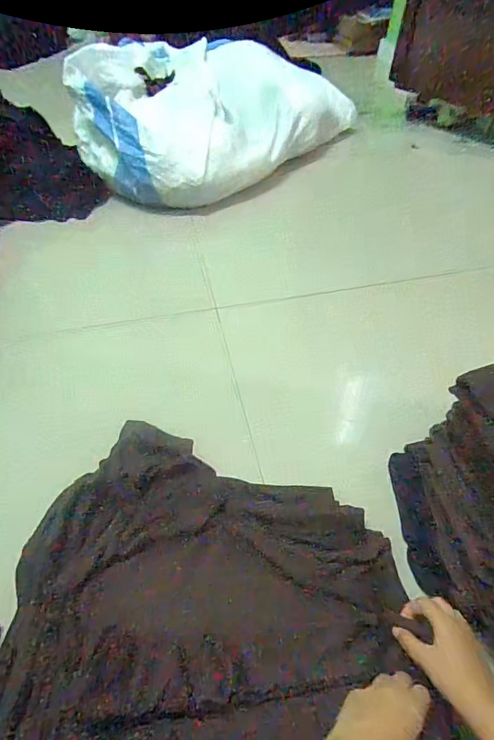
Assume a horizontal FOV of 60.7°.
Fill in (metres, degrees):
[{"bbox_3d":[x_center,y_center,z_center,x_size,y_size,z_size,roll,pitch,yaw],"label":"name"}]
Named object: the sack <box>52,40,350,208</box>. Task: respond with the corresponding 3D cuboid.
[{"bbox_3d":[-0.100,-0.748,1.229,0.538,0.246,0.746,31,56,23],"label":"sack"}]

